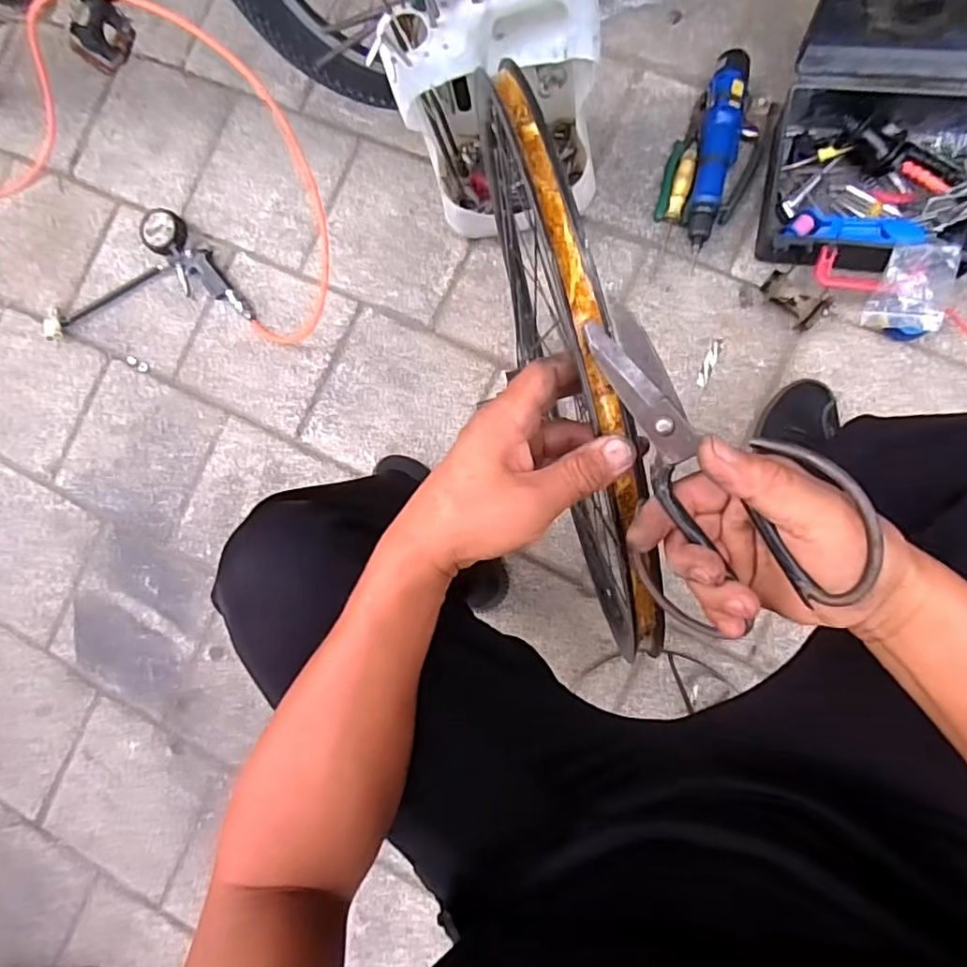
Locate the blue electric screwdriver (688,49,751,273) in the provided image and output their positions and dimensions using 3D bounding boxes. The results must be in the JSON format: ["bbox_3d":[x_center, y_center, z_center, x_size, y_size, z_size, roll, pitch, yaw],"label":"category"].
[{"bbox_3d":[0.335,-0.472,0.873,0.055,0.063,0.287,12,88,10],"label":"blue electric screwdriver"}]

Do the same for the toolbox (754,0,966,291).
[{"bbox_3d":[0.522,-0.435,0.719,0.276,0.307,0.311,8,87,9],"label":"toolbox"}]

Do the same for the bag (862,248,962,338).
[{"bbox_3d":[0.567,-0.250,0.806,0.093,0.097,0.108,17,88,10],"label":"bag"}]

